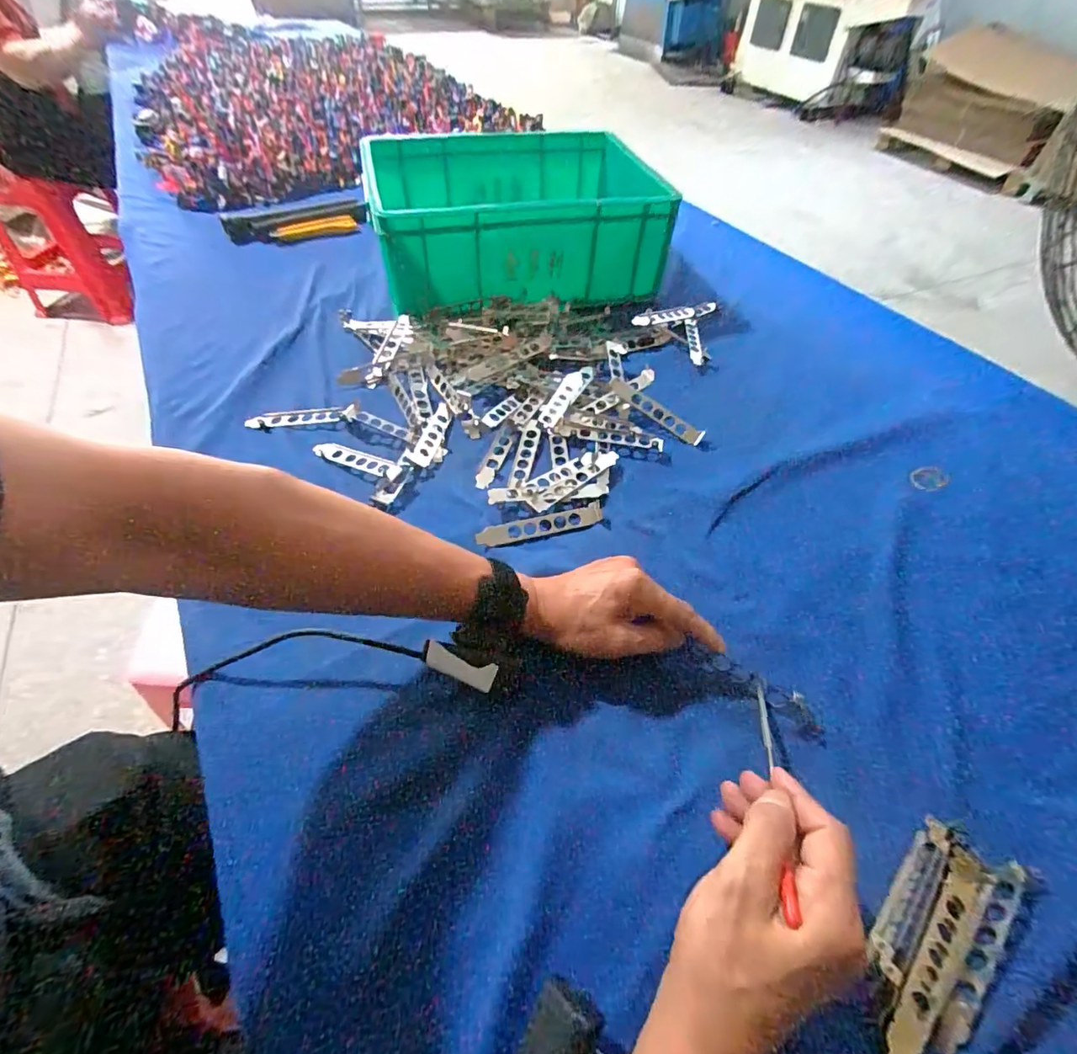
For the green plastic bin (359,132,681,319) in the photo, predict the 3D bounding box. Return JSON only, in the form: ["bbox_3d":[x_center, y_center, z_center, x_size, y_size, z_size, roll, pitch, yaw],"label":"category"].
[{"bbox_3d":[-0.039,-0.471,0.784,0.392,0.138,0.303,-9,52,-10],"label":"green plastic bin"}]

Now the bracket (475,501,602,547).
[{"bbox_3d":[0.003,-0.001,0.490,0.125,0.004,0.022,-14,76,-15],"label":"bracket"}]

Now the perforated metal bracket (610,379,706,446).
[{"bbox_3d":[0.135,-0.135,0.595,0.123,0.009,0.023,36,76,10],"label":"perforated metal bracket"}]

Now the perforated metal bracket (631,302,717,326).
[{"bbox_3d":[0.200,-0.306,0.738,0.153,0.008,0.024,-20,75,-23],"label":"perforated metal bracket"}]

